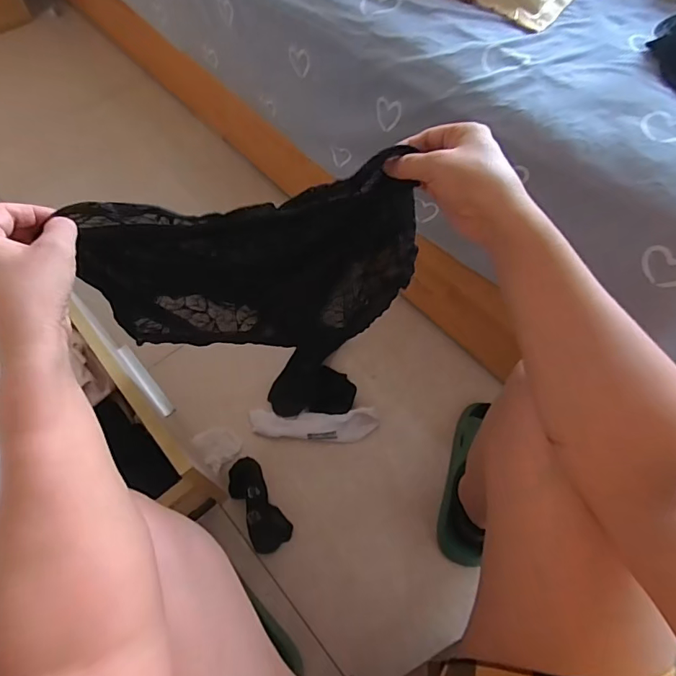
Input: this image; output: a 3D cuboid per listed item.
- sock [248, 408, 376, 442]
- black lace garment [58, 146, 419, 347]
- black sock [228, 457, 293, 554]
[{"bbox_3d":[-0.042,0.147,0.781,0.213,0.026,0.052,0,61,1],"label":"sock"},{"bbox_3d":[-0.075,-0.054,0.485,0.311,0.250,0.051,-10,61,-5],"label":"black lace garment"},{"bbox_3d":[-0.130,0.259,0.720,0.060,0.048,0.150,-30,65,-15],"label":"black sock"}]

